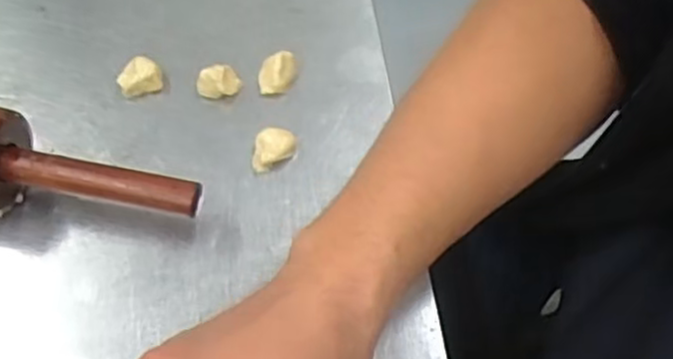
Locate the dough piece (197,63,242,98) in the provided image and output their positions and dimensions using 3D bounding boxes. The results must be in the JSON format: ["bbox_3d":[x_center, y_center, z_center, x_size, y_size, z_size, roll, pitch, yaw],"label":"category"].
[{"bbox_3d":[-0.076,-0.064,0.455,0.026,0.017,0.018,-37,69,-18],"label":"dough piece"}]

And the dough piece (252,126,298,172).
[{"bbox_3d":[-0.040,-0.020,0.438,0.029,0.015,0.021,-26,66,-13],"label":"dough piece"}]

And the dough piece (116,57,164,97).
[{"bbox_3d":[-0.128,-0.068,0.456,0.028,0.014,0.021,-14,64,-8],"label":"dough piece"}]

